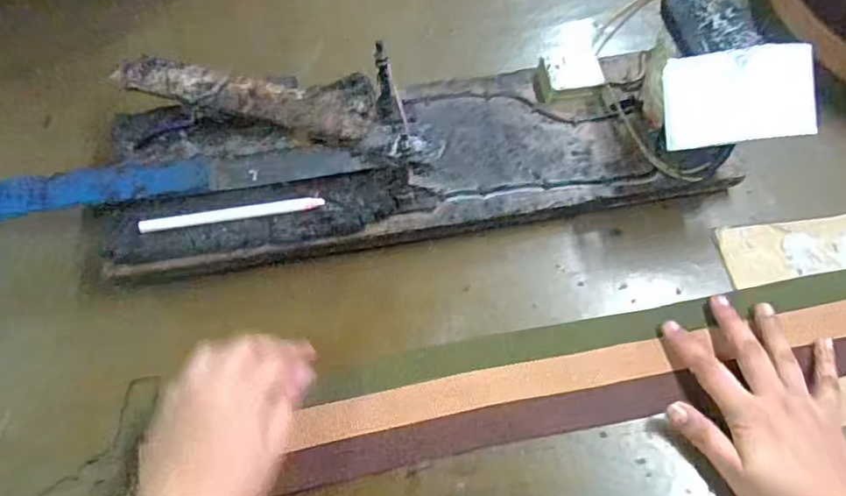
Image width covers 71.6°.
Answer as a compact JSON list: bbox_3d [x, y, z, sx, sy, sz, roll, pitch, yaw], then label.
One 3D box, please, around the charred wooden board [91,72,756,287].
[{"bbox_3d":[-0.001,-0.083,0.475,0.489,0.057,0.153,-10,60,-5],"label":"charred wooden board"}]

